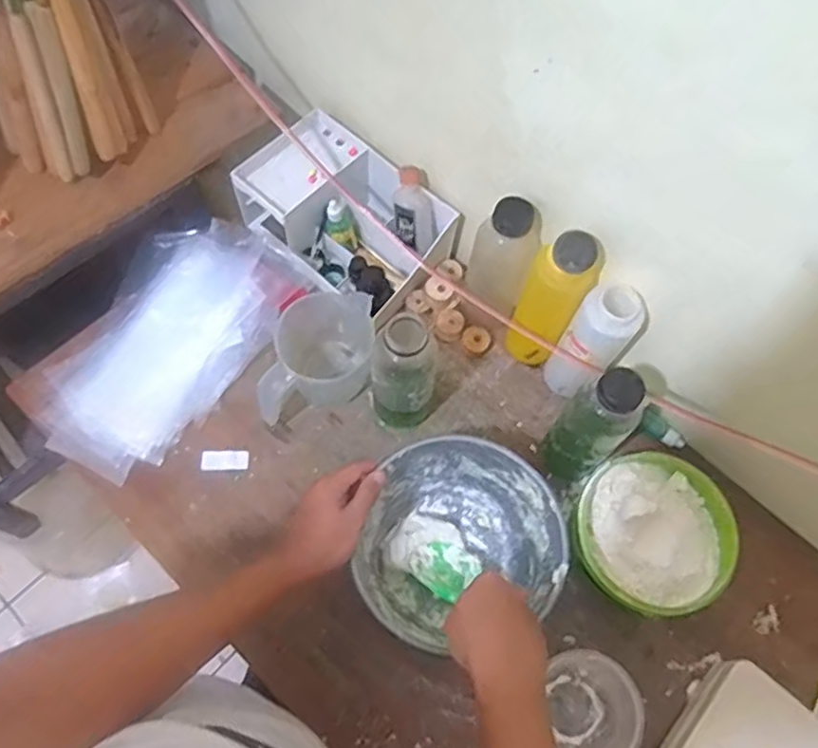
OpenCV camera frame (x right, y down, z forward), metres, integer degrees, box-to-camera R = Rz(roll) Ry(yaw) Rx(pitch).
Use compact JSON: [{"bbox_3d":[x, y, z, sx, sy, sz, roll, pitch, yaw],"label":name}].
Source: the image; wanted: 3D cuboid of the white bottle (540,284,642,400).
[{"bbox_3d":[0.192,-0.031,0.707,0.055,0.179,0.061,34,68,11],"label":"white bottle"}]

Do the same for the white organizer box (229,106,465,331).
[{"bbox_3d":[-0.073,-0.191,0.805,0.233,0.096,0.149,39,69,13],"label":"white organizer box"}]

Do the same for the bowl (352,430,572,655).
[{"bbox_3d":[0.049,0.171,0.657,0.180,0.103,0.189,1,66,-3],"label":"bowl"}]

